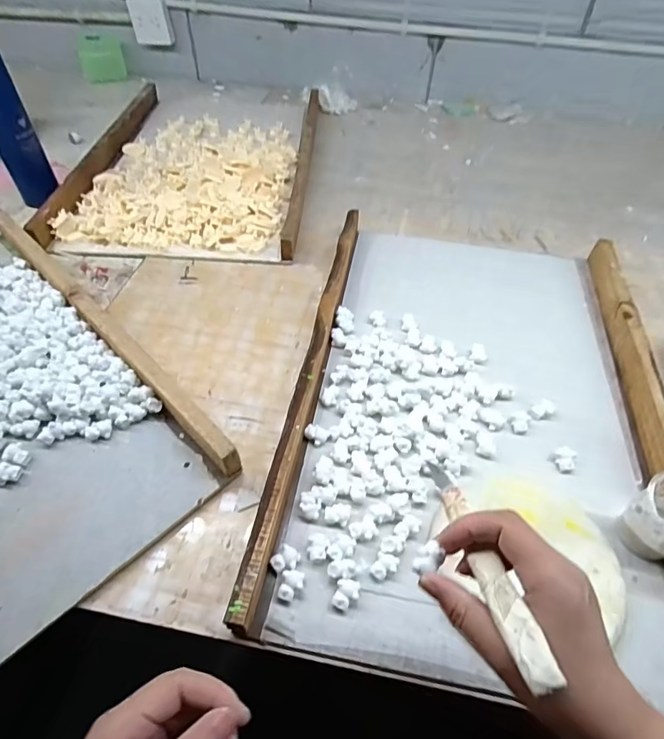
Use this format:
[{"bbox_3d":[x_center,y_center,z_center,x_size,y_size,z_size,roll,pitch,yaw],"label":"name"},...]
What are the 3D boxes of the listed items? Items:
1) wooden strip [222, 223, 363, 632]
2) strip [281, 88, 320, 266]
[{"bbox_3d":[-0.019,-0.017,0.540,0.022,0.038,0.583,10,50,4],"label":"wooden strip"},{"bbox_3d":[-0.052,-0.396,0.857,0.026,0.044,0.570,4,50,0],"label":"strip"}]

